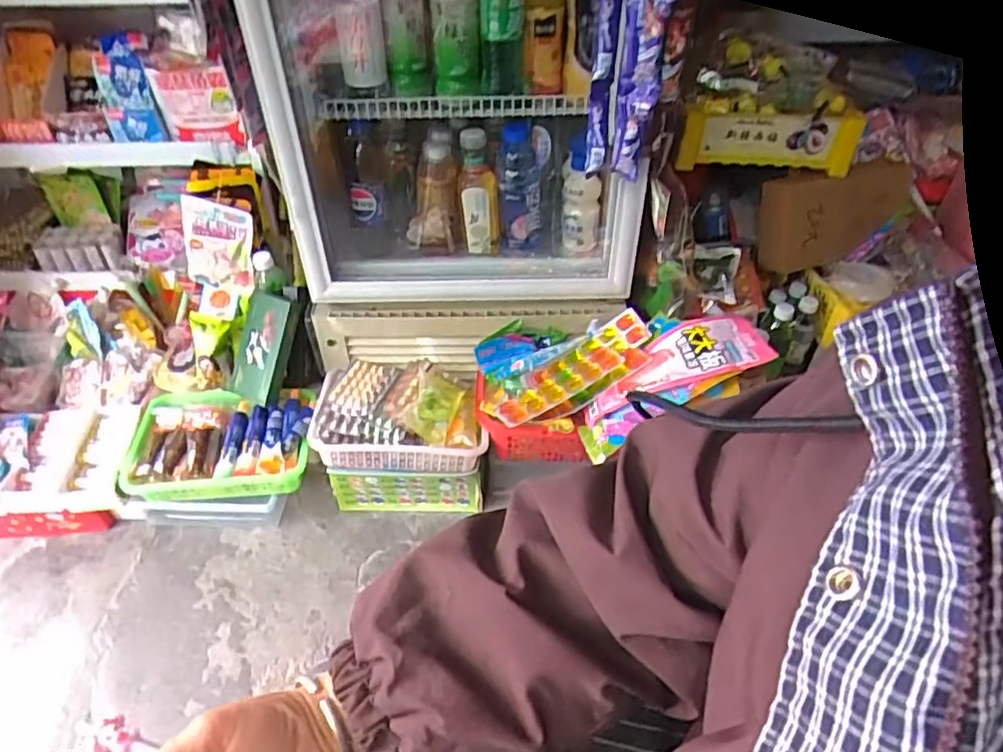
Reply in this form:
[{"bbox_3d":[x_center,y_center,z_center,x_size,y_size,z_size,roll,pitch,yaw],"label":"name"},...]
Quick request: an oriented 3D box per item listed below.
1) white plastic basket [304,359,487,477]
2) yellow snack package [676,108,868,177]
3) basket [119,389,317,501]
[{"bbox_3d":[-0.166,0.058,1.057,0.259,0.069,0.186,1,45,1],"label":"white plastic basket"},{"bbox_3d":[0.443,-0.390,1.074,0.299,0.090,0.040,-1,35,-1],"label":"yellow snack package"},{"bbox_3d":[-0.444,0.105,1.058,0.281,0.067,0.186,-4,45,-4],"label":"basket"}]

